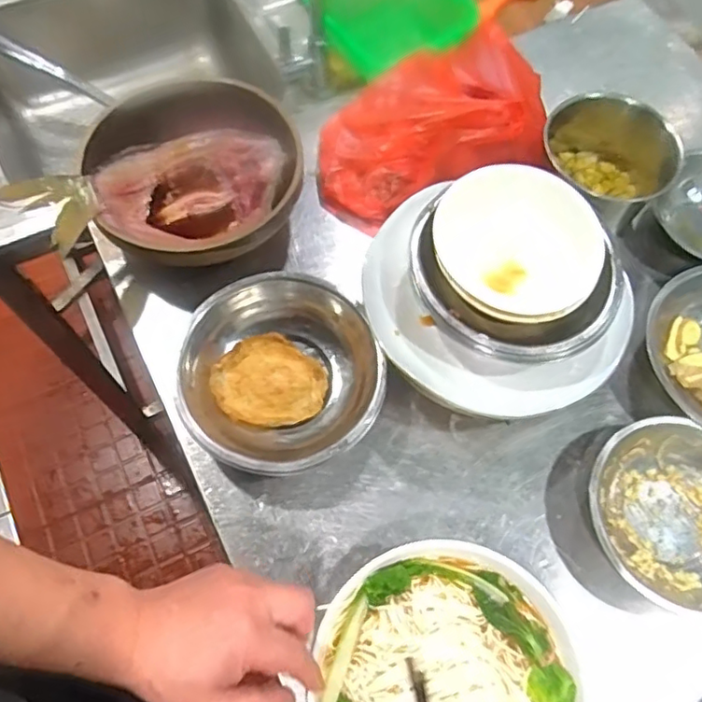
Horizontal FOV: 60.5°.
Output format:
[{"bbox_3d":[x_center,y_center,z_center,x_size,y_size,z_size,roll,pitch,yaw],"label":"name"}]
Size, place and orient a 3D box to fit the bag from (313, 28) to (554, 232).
[{"bbox_3d":[0.078,-0.241,0.653,0.232,0.117,0.161,-19,68,-11],"label":"bag"}]

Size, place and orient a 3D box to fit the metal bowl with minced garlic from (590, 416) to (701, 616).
[{"bbox_3d":[0.286,0.141,0.528,0.150,0.055,0.156,1,66,-2],"label":"metal bowl with minced garlic"}]

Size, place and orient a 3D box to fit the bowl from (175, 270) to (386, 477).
[{"bbox_3d":[-0.063,0.025,0.561,0.177,0.061,0.184,1,66,-2],"label":"bowl"}]

